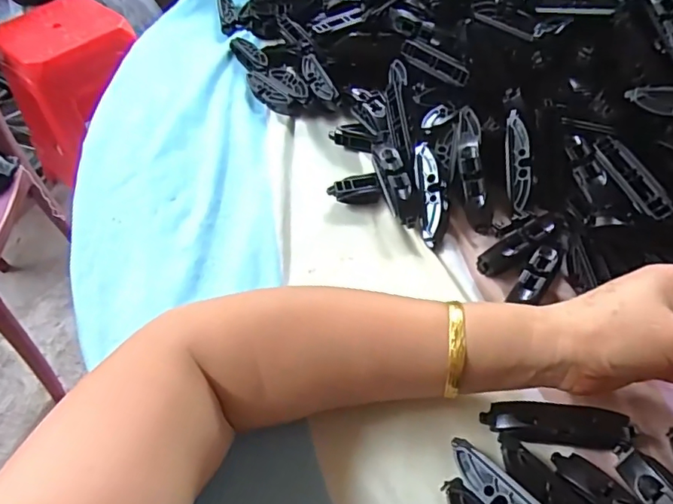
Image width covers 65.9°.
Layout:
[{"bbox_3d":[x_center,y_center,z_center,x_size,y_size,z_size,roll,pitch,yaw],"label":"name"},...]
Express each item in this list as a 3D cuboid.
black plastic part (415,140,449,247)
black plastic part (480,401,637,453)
[{"bbox_3d":[0.072,-0.045,0.389,0.022,0.010,0.080,-6,79,0],"label":"black plastic part"},{"bbox_3d":[0.125,0.098,0.292,0.078,0.015,0.022,5,53,8],"label":"black plastic part"}]

